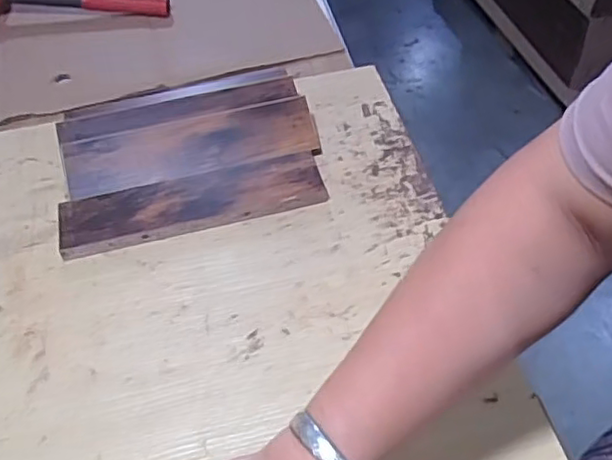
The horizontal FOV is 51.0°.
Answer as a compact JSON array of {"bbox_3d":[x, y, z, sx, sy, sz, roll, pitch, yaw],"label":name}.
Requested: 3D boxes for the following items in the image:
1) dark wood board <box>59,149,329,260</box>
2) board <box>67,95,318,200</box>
[{"bbox_3d":[-0.107,-0.025,0.609,0.244,0.019,0.063,-13,49,-7],"label":"dark wood board"},{"bbox_3d":[-0.113,-0.084,0.634,0.244,0.010,0.064,-12,71,-6],"label":"board"}]

